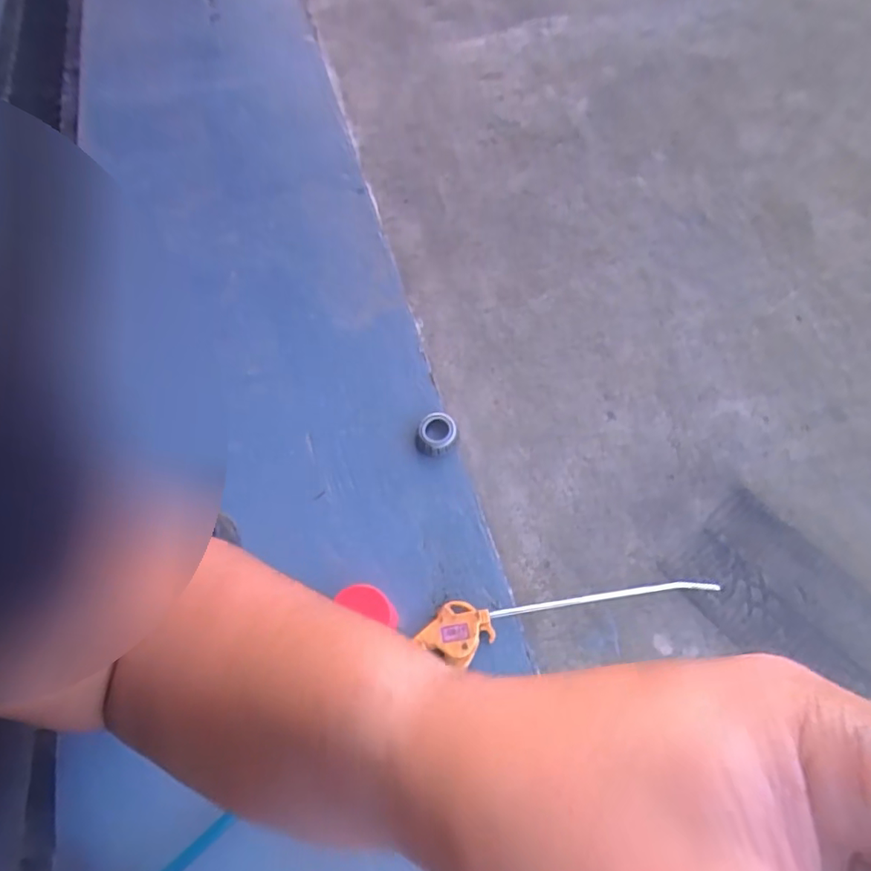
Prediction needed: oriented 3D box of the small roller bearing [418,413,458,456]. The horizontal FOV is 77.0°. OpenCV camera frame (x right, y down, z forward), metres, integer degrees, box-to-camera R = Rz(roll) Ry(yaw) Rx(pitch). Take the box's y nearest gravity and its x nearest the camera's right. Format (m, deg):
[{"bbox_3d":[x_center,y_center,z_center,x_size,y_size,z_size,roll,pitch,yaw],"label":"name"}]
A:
[{"bbox_3d":[0.002,-0.003,0.688,0.049,0.021,0.053,-4,61,1],"label":"small roller bearing"}]

